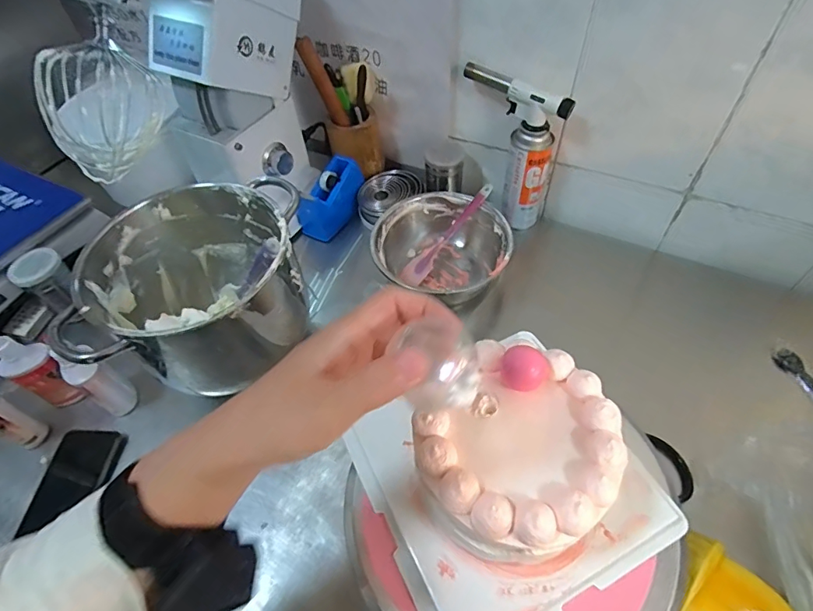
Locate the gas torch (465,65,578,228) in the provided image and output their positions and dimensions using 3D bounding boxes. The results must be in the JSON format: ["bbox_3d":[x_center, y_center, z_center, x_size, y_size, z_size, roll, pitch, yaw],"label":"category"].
[{"bbox_3d":[0.170,-0.255,0.754,0.070,0.231,0.155,-34,58,-21],"label":"gas torch"}]

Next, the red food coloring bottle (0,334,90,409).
[{"bbox_3d":[-0.478,0.088,0.599,0.046,0.141,0.051,19,56,17],"label":"red food coloring bottle"}]

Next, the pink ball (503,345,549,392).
[{"bbox_3d":[0.092,0.053,0.361,0.033,0.030,0.032,-2,52,2],"label":"pink ball"}]

